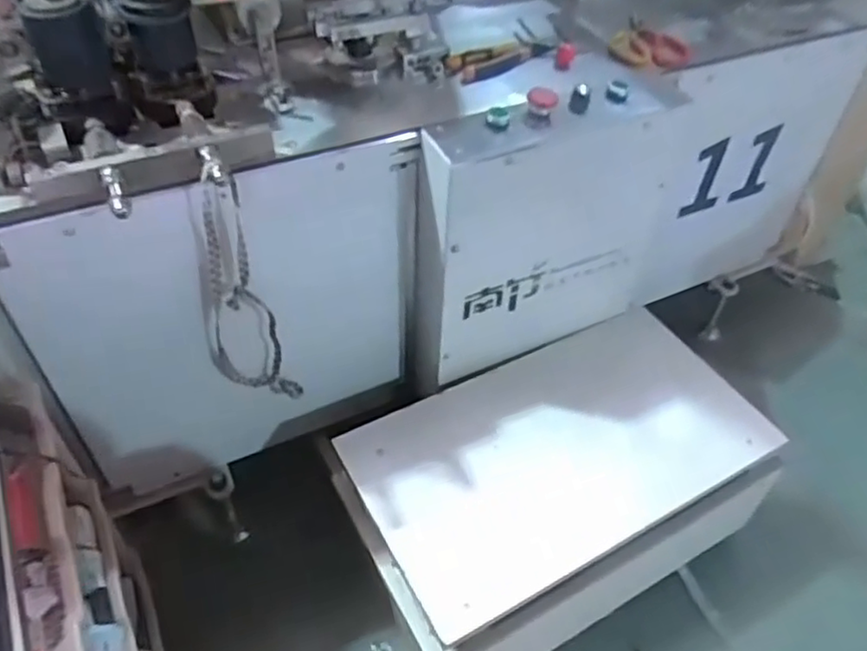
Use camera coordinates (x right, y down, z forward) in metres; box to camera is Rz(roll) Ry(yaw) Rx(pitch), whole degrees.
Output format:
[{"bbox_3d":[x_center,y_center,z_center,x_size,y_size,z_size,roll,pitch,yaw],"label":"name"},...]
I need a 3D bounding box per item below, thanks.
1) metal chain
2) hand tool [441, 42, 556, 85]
[{"bbox_3d":[-0.223,-0.036,0.817,0.086,0.387,0.042,-18,49,-18],"label":"metal chain"},{"bbox_3d":[0.090,-0.361,0.906,0.156,0.012,0.055,-24,51,-23],"label":"hand tool"}]

